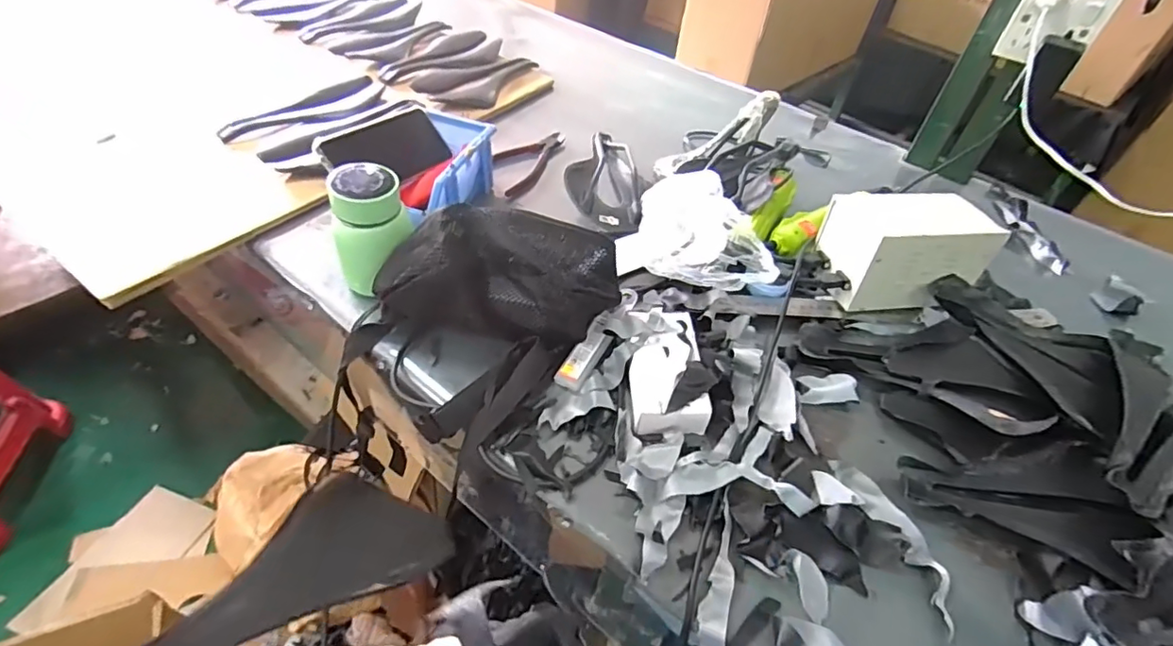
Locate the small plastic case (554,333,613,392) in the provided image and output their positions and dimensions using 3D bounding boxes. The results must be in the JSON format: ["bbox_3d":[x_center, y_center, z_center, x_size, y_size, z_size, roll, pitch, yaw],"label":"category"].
[{"bbox_3d":[-0.001,0.034,0.520,0.028,0.009,0.064,32,66,22],"label":"small plastic case"}]

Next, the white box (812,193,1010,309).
[{"bbox_3d":[0.342,-0.073,0.603,0.154,0.112,0.093,-5,37,-7],"label":"white box"}]

